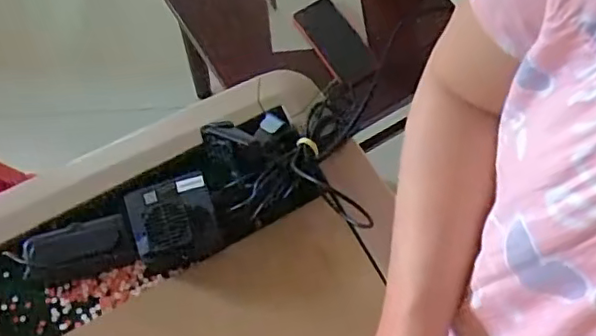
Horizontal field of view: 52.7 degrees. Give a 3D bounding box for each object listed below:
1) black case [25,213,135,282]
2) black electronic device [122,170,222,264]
[{"bbox_3d":[-0.211,0.078,0.578,0.096,0.016,0.047,-14,70,-4],"label":"black case"},{"bbox_3d":[-0.115,0.049,0.570,0.076,0.045,0.077,-19,70,-6],"label":"black electronic device"}]

